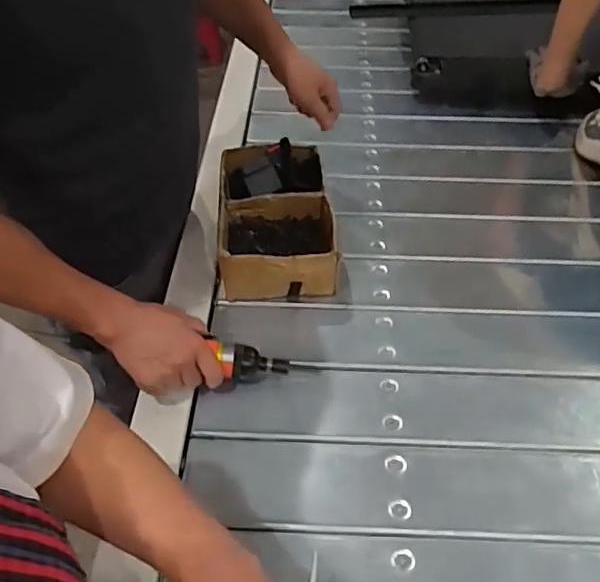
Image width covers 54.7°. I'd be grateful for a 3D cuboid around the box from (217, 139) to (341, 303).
[{"bbox_3d":[-0.035,-0.109,0.829,0.159,0.087,0.260,-2,47,-5],"label":"box"}]

